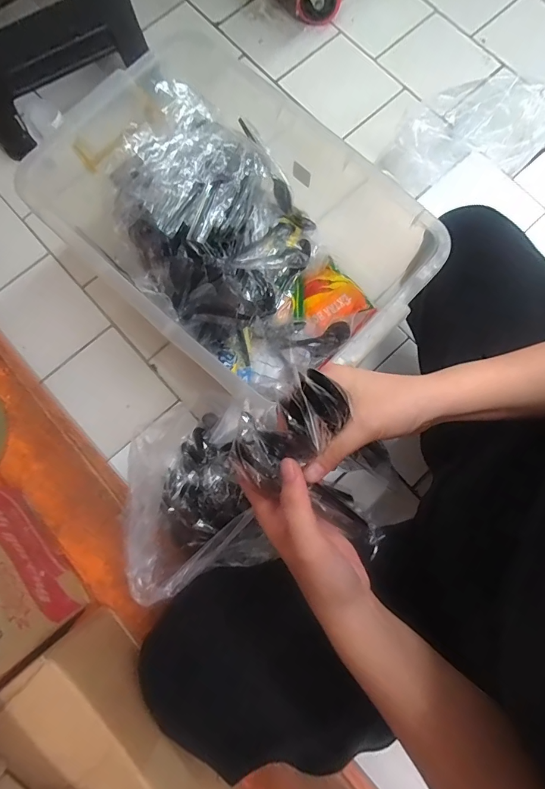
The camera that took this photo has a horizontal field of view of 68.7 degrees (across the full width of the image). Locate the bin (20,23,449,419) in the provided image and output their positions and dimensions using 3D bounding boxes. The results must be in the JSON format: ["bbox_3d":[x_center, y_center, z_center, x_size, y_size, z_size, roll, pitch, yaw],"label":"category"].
[{"bbox_3d":[-0.061,-0.242,0.625,0.541,0.216,0.313,39,82,7],"label":"bin"}]

